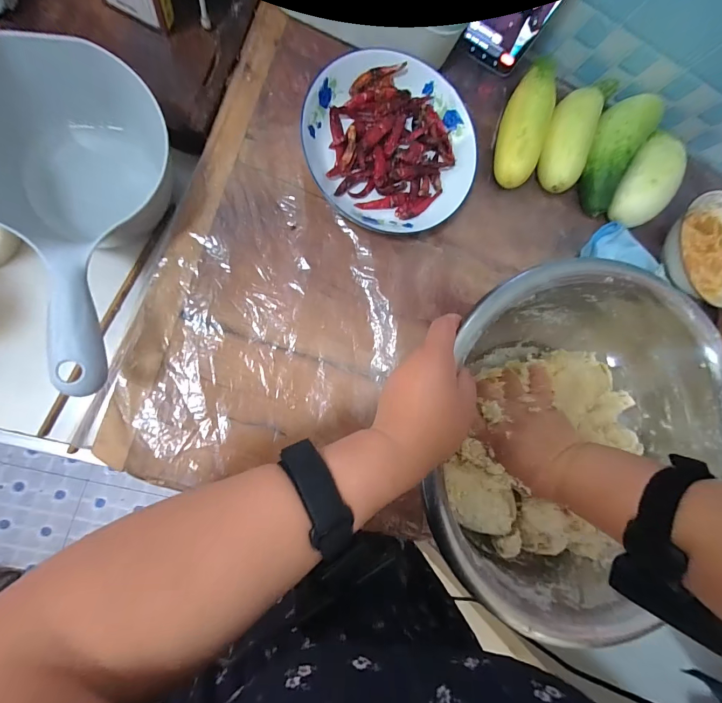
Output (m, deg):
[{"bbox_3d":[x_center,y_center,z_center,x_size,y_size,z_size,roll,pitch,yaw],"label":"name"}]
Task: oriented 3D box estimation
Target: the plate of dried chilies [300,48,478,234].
[{"bbox_3d":[0.031,-0.213,0.371,0.174,0.028,0.169,1,88,-15],"label":"plate of dried chilies"}]

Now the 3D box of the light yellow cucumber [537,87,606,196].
[{"bbox_3d":[0.230,-0.240,0.410,0.046,0.046,0.115,19,83,-14],"label":"light yellow cucumber"}]

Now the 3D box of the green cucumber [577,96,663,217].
[{"bbox_3d":[0.290,-0.230,0.418,0.056,0.049,0.125,28,81,-13],"label":"green cucumber"}]

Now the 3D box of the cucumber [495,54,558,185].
[{"bbox_3d":[0.183,-0.253,0.397,0.044,0.040,0.141,19,83,-14],"label":"cucumber"}]

